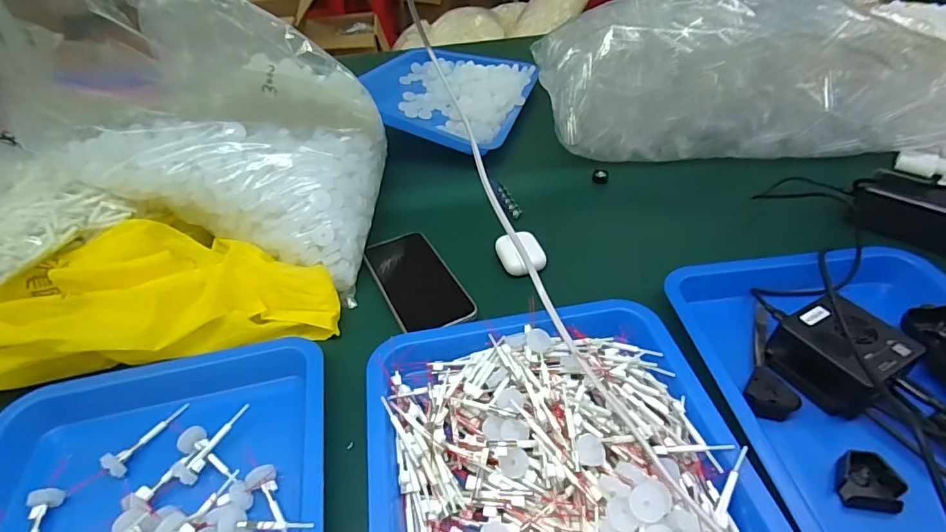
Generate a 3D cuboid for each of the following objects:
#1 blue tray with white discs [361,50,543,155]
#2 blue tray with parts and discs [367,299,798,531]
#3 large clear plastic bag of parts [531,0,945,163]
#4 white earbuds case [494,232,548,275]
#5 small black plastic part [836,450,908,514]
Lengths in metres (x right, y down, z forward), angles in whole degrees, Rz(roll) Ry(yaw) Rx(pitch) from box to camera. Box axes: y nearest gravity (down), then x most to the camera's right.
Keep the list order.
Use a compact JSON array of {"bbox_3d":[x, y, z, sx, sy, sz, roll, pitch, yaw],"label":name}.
[{"bbox_3d":[-0.049,-0.304,0.837,0.287,0.034,0.313,11,44,15],"label":"blue tray with white discs"},{"bbox_3d":[0.062,0.162,0.329,0.261,0.044,0.329,-9,43,-5],"label":"blue tray with parts and discs"},{"bbox_3d":[0.392,-0.284,0.708,0.565,0.172,0.275,1,43,5],"label":"large clear plastic bag of parts"},{"bbox_3d":[0.054,-0.012,0.537,0.048,0.023,0.059,-12,43,-9],"label":"white earbuds case"},{"bbox_3d":[0.277,0.151,0.339,0.037,0.021,0.036,5,43,10],"label":"small black plastic part"}]

